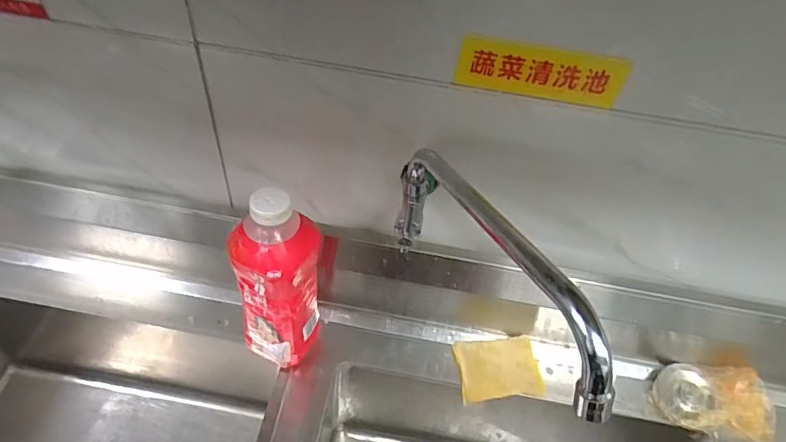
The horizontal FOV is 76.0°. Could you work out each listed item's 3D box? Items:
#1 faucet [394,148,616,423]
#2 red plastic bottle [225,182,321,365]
[{"bbox_3d":[0.067,0.017,0.413,0.048,0.103,0.308,-13,27,-17],"label":"faucet"},{"bbox_3d":[-0.125,0.071,0.566,0.087,0.249,0.073,18,49,9],"label":"red plastic bottle"}]

